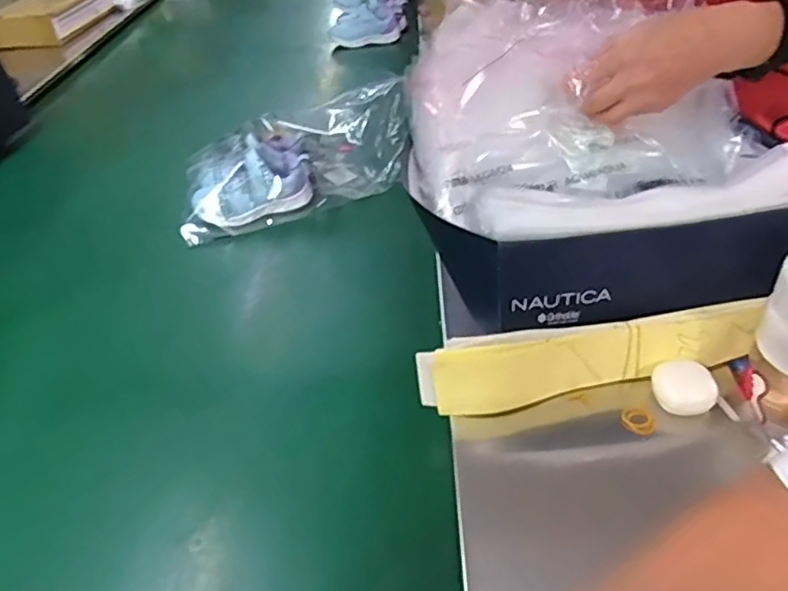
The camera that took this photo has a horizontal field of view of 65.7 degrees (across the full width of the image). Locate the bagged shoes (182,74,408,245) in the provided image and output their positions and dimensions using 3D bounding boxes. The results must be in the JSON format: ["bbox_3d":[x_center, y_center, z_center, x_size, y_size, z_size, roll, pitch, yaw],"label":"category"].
[{"bbox_3d":[-0.141,-0.194,0.837,0.302,0.128,0.158,-13,40,-9],"label":"bagged shoes"}]

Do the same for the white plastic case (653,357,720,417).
[{"bbox_3d":[0.240,0.075,0.506,0.046,0.012,0.048,-18,65,9],"label":"white plastic case"}]

